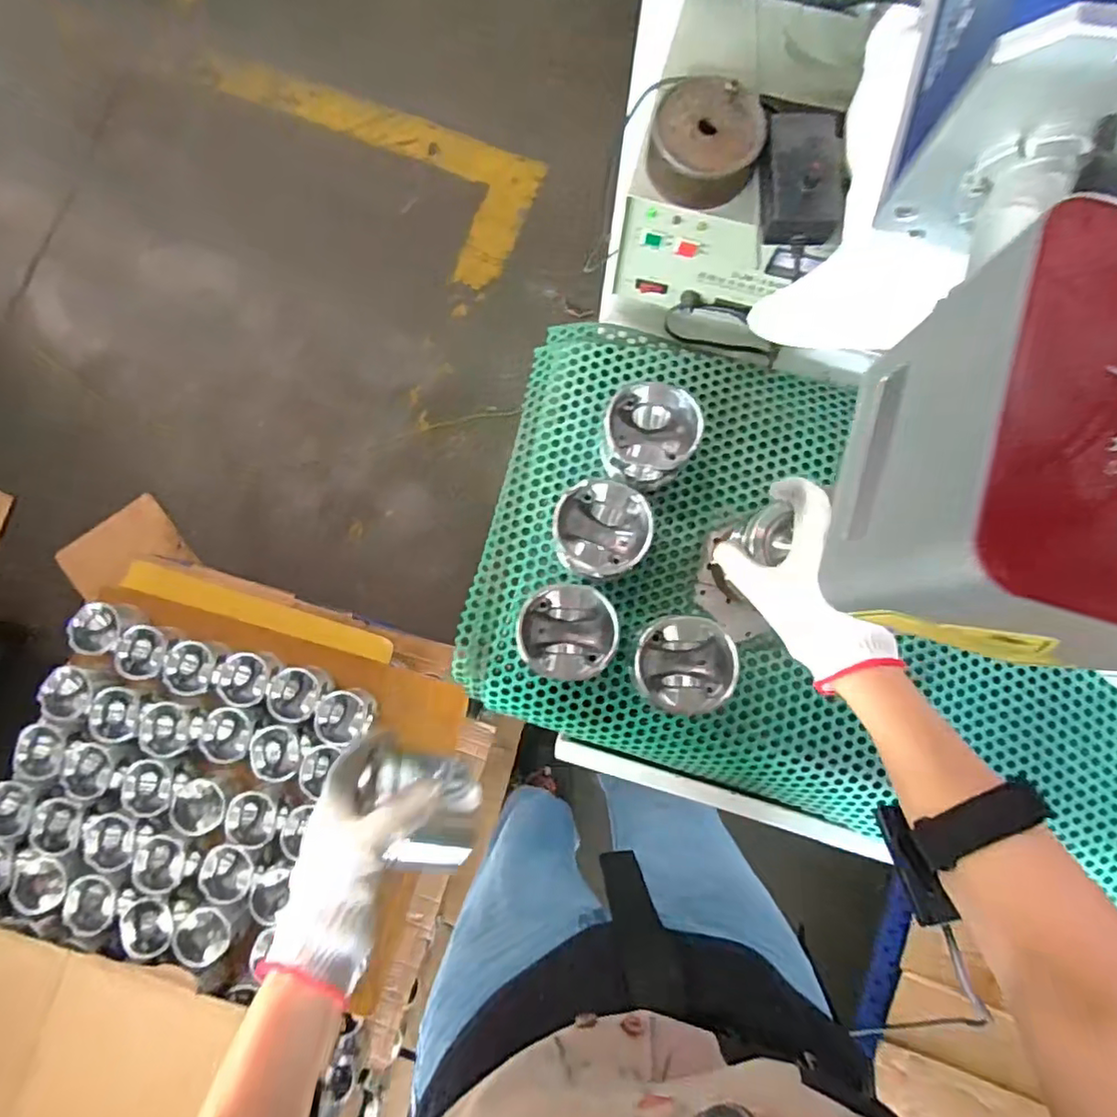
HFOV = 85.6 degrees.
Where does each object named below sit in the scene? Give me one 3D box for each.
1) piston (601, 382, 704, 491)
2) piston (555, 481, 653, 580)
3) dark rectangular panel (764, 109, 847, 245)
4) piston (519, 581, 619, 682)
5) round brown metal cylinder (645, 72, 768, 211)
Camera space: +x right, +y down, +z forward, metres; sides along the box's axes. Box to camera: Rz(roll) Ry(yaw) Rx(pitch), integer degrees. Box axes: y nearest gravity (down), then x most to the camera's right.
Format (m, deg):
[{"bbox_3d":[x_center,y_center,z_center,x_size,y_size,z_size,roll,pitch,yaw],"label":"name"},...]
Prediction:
[{"bbox_3d":[0.081,-0.109,0.531,0.088,0.067,0.082,0,82,-1],"label":"piston"},{"bbox_3d":[0.036,-0.026,0.514,0.078,0.061,0.088,4,82,0],"label":"piston"},{"bbox_3d":[0.182,-0.282,0.440,0.056,0.028,0.096,5,82,0],"label":"dark rectangular panel"},{"bbox_3d":[0.005,0.061,0.506,0.077,0.065,0.076,0,82,-1],"label":"piston"},{"bbox_3d":[0.108,-0.306,0.447,0.081,0.043,0.073,20,82,2],"label":"round brown metal cylinder"}]

